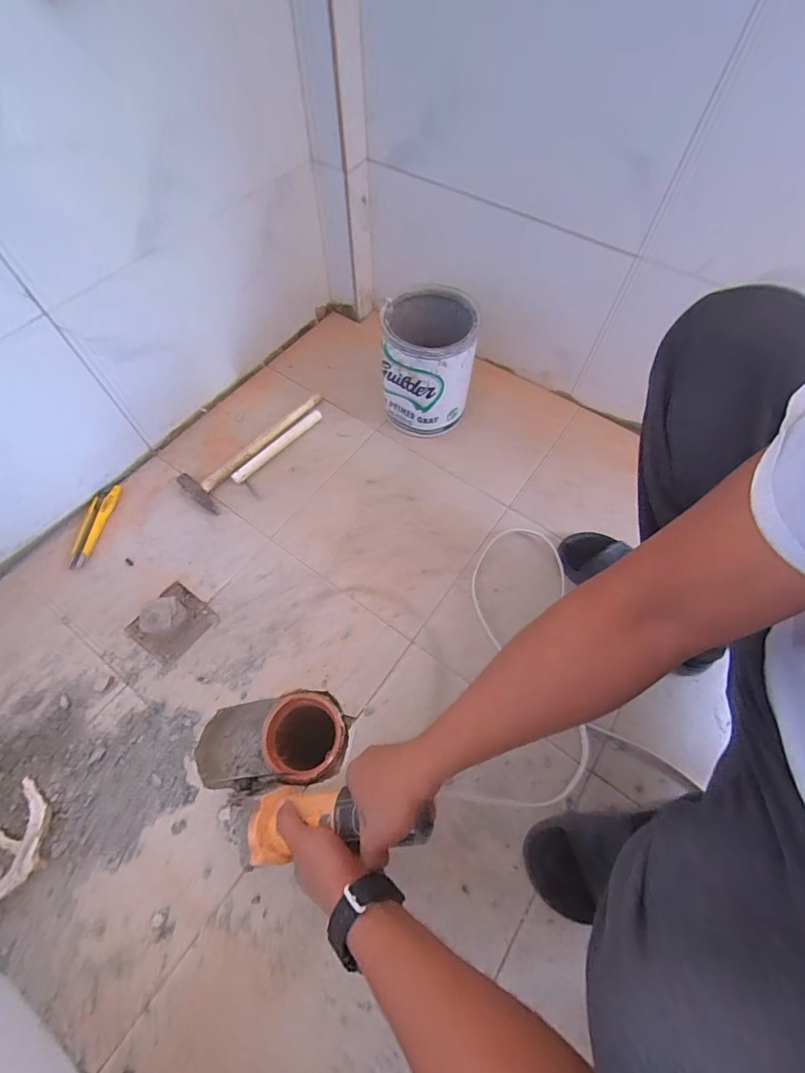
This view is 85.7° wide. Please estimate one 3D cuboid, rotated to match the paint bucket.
[{"bbox_3d":[0.047,-0.309,0.792,0.154,0.204,0.175,7,62,4],"label":"paint bucket"}]

